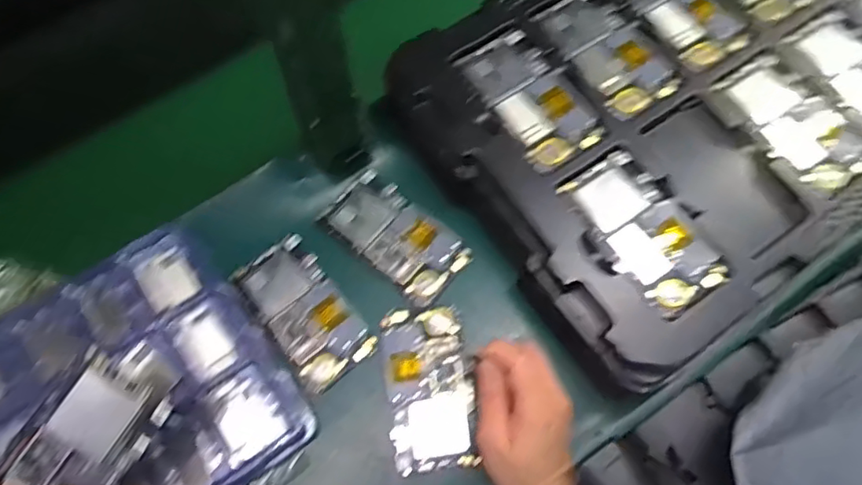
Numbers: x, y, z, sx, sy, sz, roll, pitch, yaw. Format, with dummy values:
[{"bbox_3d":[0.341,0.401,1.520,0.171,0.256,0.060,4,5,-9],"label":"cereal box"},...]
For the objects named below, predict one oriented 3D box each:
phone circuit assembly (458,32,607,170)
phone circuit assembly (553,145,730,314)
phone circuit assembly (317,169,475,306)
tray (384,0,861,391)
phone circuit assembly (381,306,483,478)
[{"bbox_3d":[0.079,-0.118,0.490,0.074,0.006,0.122,-29,73,-10],"label":"phone circuit assembly"},{"bbox_3d":[0.161,-0.009,0.455,0.067,0.007,0.126,-32,74,-11],"label":"phone circuit assembly"},{"bbox_3d":[-0.031,-0.004,0.520,0.122,0.013,0.064,37,74,12],"label":"phone circuit assembly"},{"bbox_3d":[0.269,-0.158,0.515,0.547,0.035,0.331,-33,74,-11],"label":"tray"},{"bbox_3d":[-0.002,0.116,0.481,0.066,0.011,0.124,-5,70,-2],"label":"phone circuit assembly"}]

